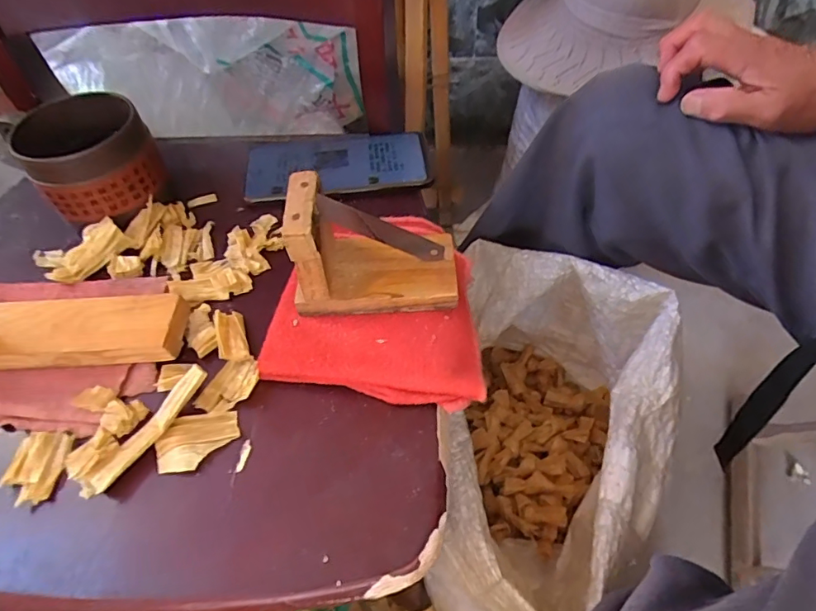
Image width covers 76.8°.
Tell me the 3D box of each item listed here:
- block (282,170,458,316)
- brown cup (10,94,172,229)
[{"bbox_3d":[-0.021,-0.042,0.347,0.110,0.078,0.063,0,53,2],"label":"block"},{"bbox_3d":[-0.258,-0.121,0.421,0.089,0.071,0.105,-35,59,-22],"label":"brown cup"}]

